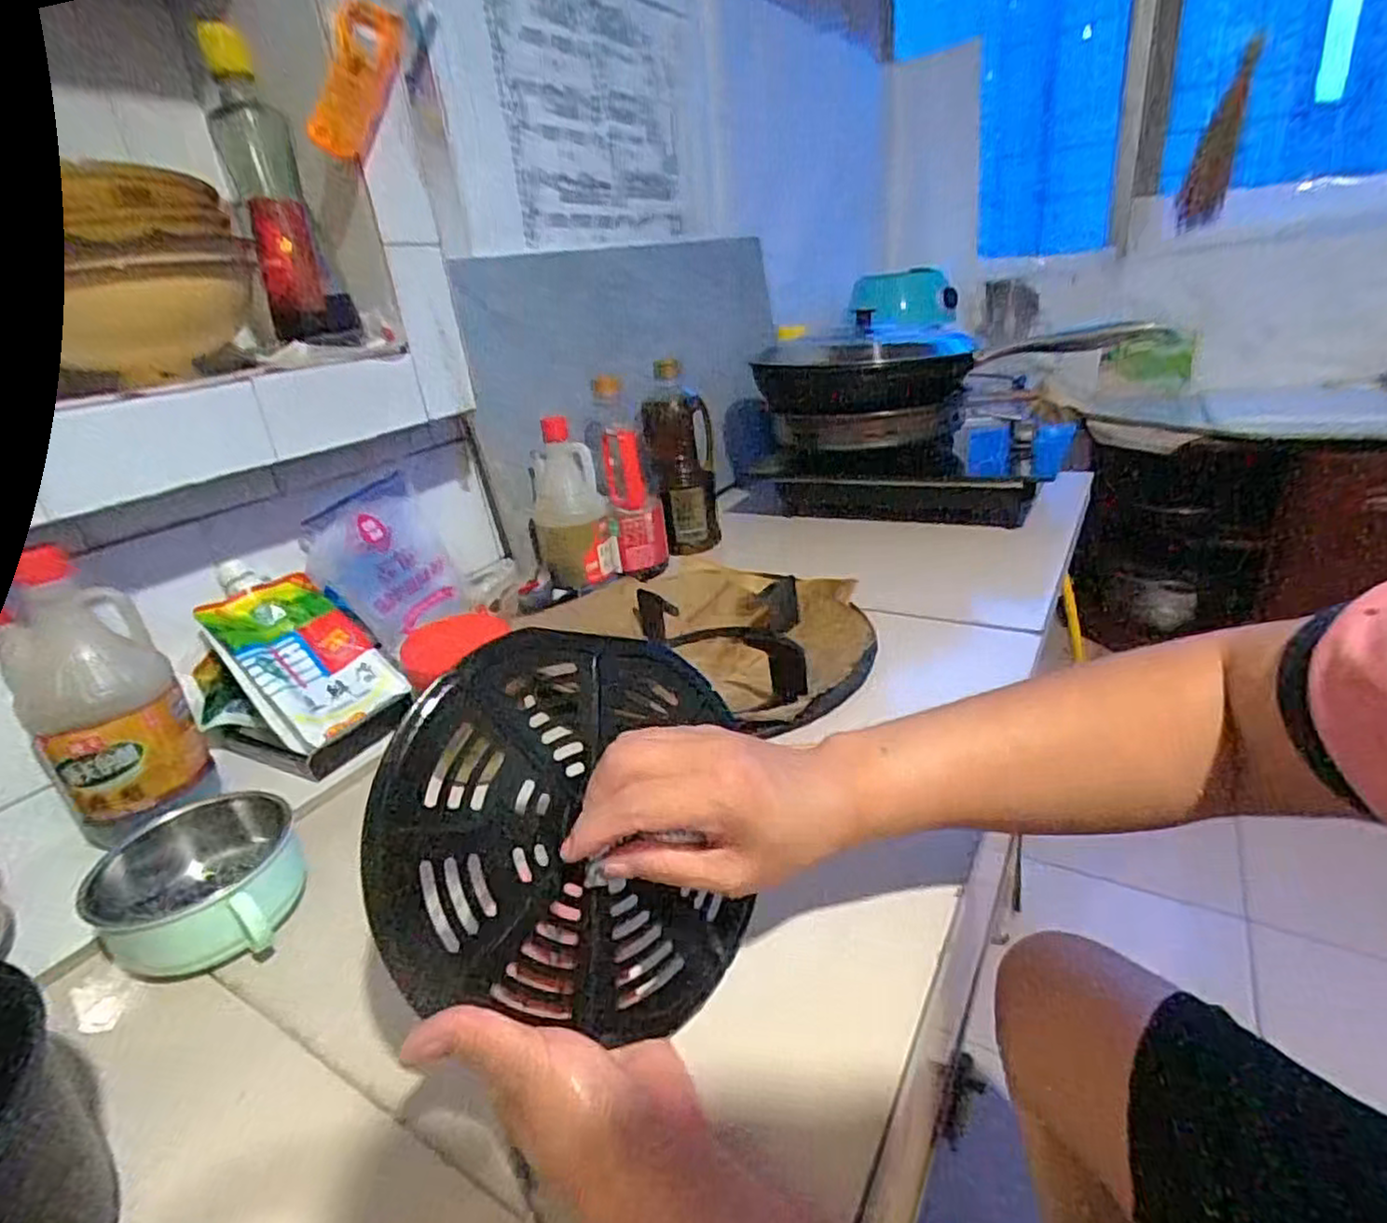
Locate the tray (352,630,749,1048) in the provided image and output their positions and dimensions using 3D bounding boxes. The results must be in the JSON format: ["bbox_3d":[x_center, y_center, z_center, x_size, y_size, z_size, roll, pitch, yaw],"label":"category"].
[{"bbox_3d":[-0.056,0.099,0.338,0.177,0.180,0.012,12,-22,-31],"label":"tray"}]

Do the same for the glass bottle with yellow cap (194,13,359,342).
[{"bbox_3d":[-0.342,-0.339,0.576,0.064,0.216,0.064,-16,25,-19],"label":"glass bottle with yellow cap"}]

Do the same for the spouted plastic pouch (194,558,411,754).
[{"bbox_3d":[-0.339,0.029,0.607,0.020,0.175,0.107,-44,-4,36],"label":"spouted plastic pouch"}]

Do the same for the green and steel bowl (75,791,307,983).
[{"bbox_3d":[-0.290,0.168,0.422,0.105,0.064,0.101,-6,24,3],"label":"green and steel bowl"}]

